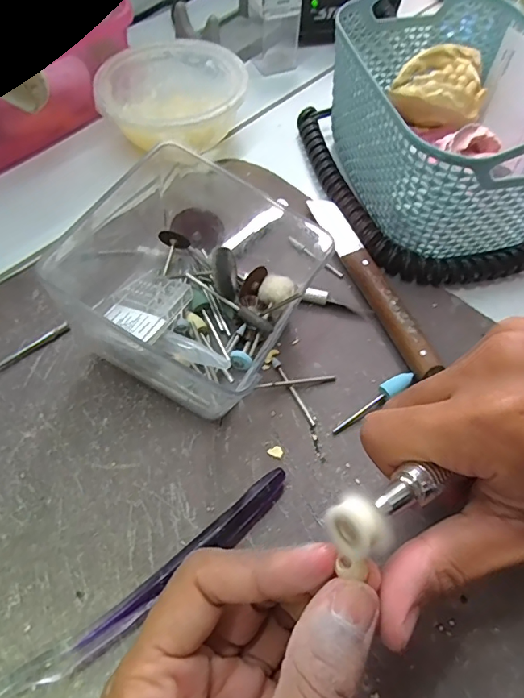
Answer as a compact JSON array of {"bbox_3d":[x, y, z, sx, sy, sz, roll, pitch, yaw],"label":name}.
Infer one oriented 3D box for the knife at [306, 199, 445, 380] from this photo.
[{"bbox_3d":[0.062,-0.036,0.266,0.014,0.016,0.124,-18,61,-13],"label":"knife"}]

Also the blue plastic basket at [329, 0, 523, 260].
[{"bbox_3d":[0.115,-0.141,0.292,0.114,0.083,0.170,-8,59,-7],"label":"blue plastic basket"}]

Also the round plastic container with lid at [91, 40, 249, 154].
[{"bbox_3d":[-0.063,-0.172,0.331,0.100,0.038,0.101,1,59,-2],"label":"round plastic container with lid"}]

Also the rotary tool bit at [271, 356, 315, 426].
[{"bbox_3d":[0.016,0.021,0.238,0.004,0.004,0.041,-25,63,-16],"label":"rotary tool bit"}]

